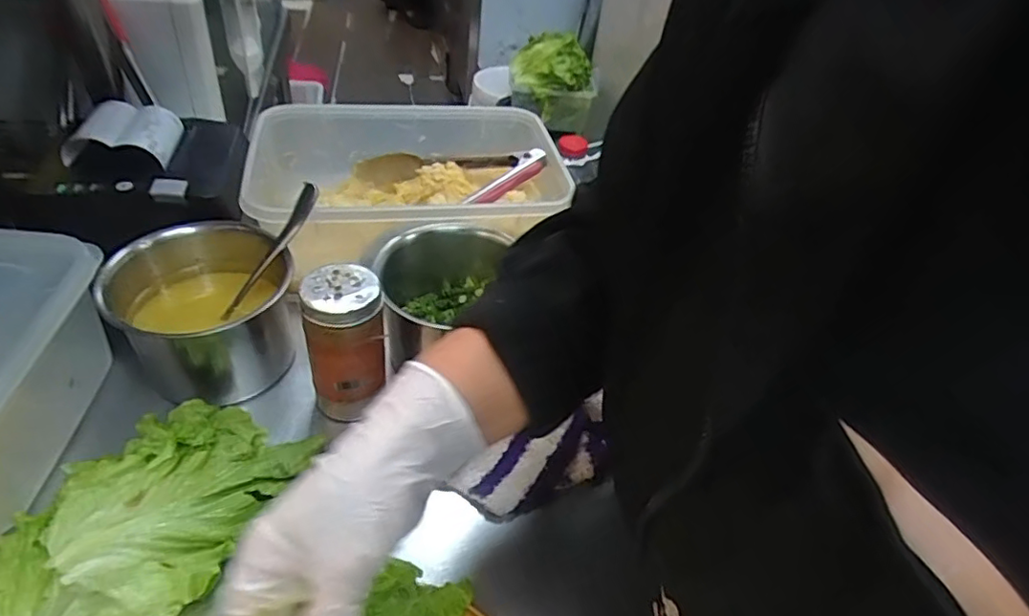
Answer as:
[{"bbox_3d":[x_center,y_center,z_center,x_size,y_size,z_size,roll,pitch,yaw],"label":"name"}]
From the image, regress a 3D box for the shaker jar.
[{"bbox_3d":[-0.130,0.029,0.460,0.056,0.116,0.053,4,43,-3],"label":"shaker jar"}]

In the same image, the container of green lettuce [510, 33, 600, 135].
[{"bbox_3d":[0.104,-0.611,1.630,0.241,0.200,0.173,10,43,4],"label":"container of green lettuce"}]

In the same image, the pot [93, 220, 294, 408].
[{"bbox_3d":[-0.250,0.008,0.500,0.130,0.113,0.132,4,43,-3],"label":"pot"}]

